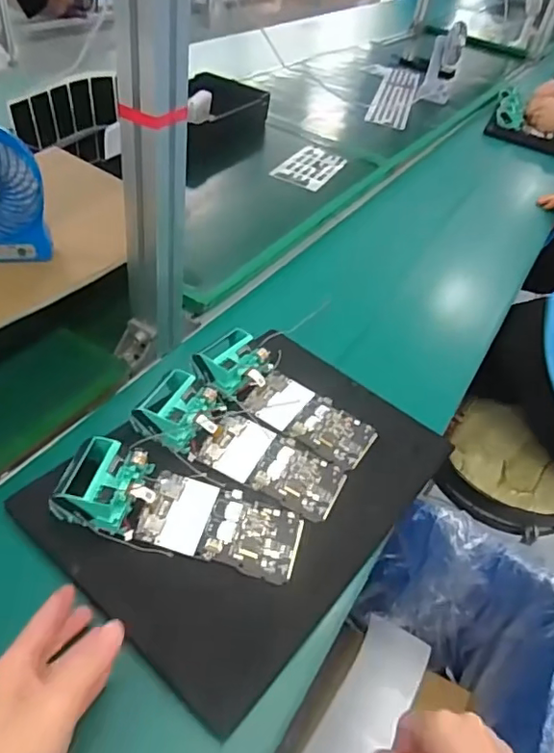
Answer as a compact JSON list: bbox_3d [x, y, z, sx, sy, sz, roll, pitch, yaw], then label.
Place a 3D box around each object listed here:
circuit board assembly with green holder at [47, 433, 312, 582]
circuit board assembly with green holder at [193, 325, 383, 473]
[{"bbox_3d":[-0.077,0.111,0.461,0.200,0.038,0.080,20,35,-5],"label":"circuit board assembly with green holder"},{"bbox_3d":[0.008,0.022,0.567,0.195,0.033,0.069,34,41,9],"label":"circuit board assembly with green holder"}]

